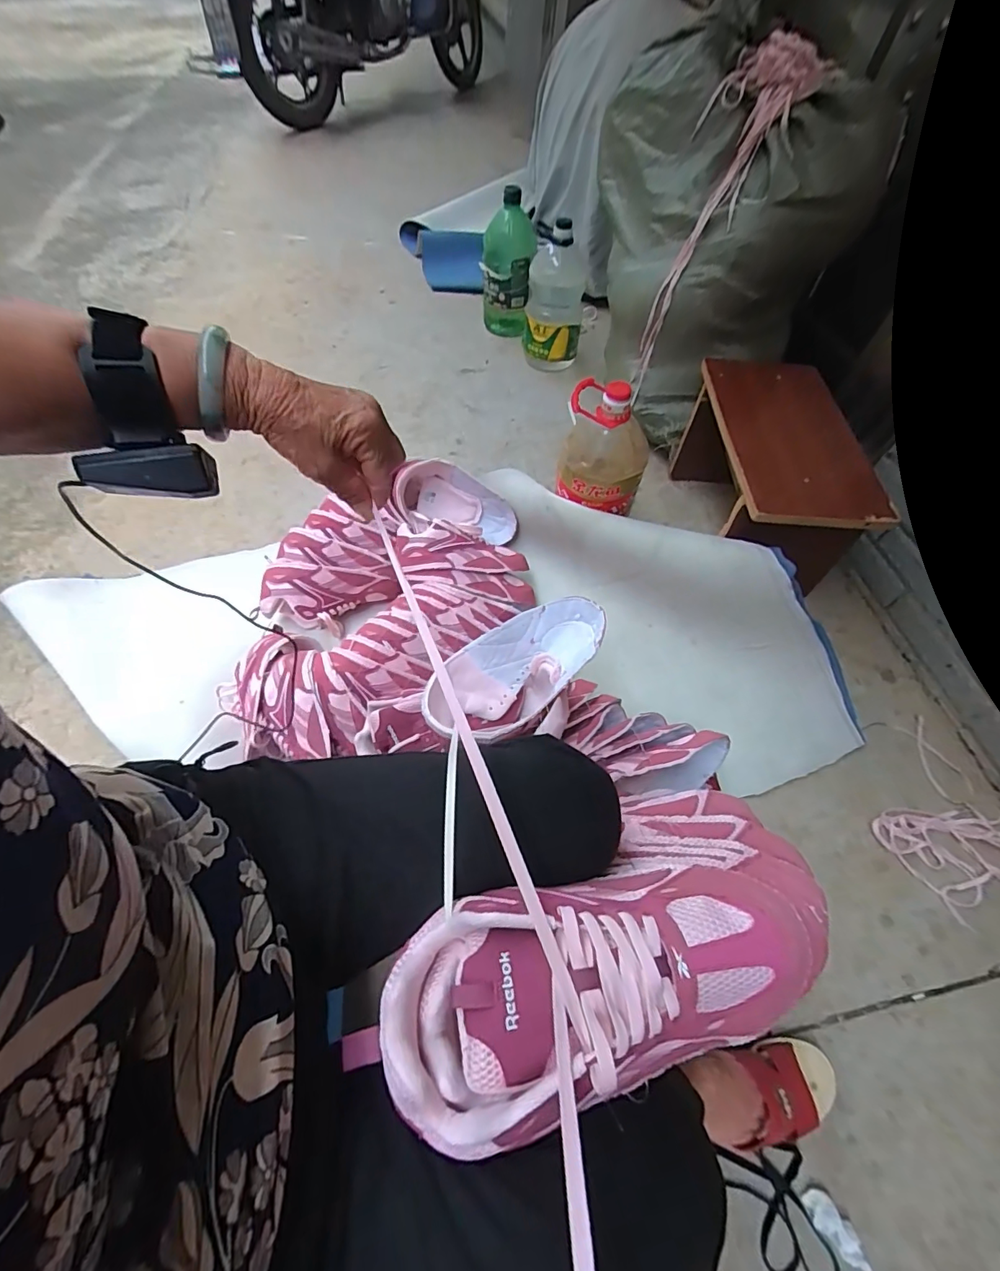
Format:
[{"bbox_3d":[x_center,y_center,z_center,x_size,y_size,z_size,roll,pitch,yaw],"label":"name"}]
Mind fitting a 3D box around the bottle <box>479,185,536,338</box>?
[{"bbox_3d":[0.015,-1.129,1.487,0.134,0.316,0.142,-8,60,-10],"label":"bottle"}]

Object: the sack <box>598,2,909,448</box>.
[{"bbox_3d":[0.477,-0.886,1.079,0.423,0.531,0.641,-2,59,-6],"label":"sack"}]

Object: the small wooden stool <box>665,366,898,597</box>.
[{"bbox_3d":[0.536,-0.317,0.995,0.249,0.248,0.445,5,58,-2],"label":"small wooden stool"}]

